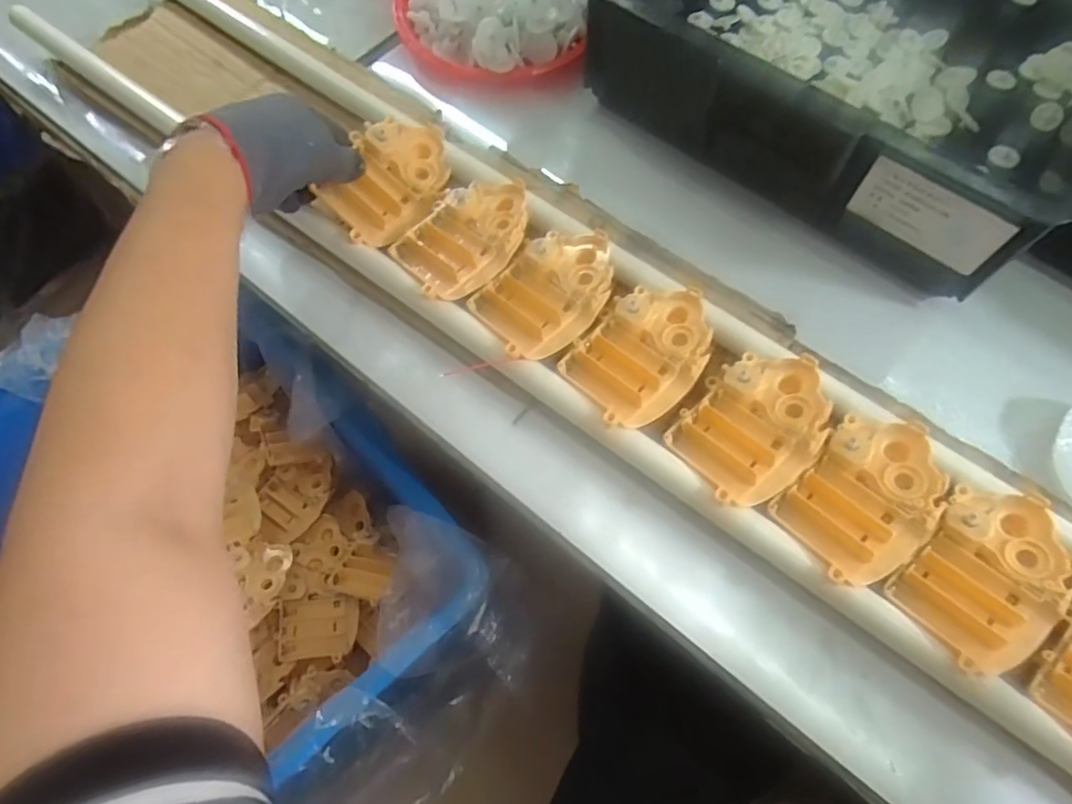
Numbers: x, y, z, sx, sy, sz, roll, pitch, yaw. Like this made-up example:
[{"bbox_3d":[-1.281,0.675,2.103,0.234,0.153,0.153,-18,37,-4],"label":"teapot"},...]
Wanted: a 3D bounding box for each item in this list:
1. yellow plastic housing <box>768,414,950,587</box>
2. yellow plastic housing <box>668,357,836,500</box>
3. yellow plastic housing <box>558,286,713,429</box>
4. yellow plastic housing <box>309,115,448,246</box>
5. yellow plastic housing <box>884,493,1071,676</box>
[{"bbox_3d":[0.190,0.051,0.349,0.066,0.021,0.103,42,73,17],"label":"yellow plastic housing"},{"bbox_3d":[0.134,0.010,0.365,0.071,0.020,0.103,40,72,16],"label":"yellow plastic housing"},{"bbox_3d":[0.070,-0.033,0.387,0.099,0.017,0.071,-37,71,-15],"label":"yellow plastic housing"},{"bbox_3d":[-0.103,-0.160,0.434,0.063,0.026,0.103,25,68,11],"label":"yellow plastic housing"},{"bbox_3d":[0.246,0.091,0.328,0.068,0.021,0.099,42,72,17],"label":"yellow plastic housing"}]

